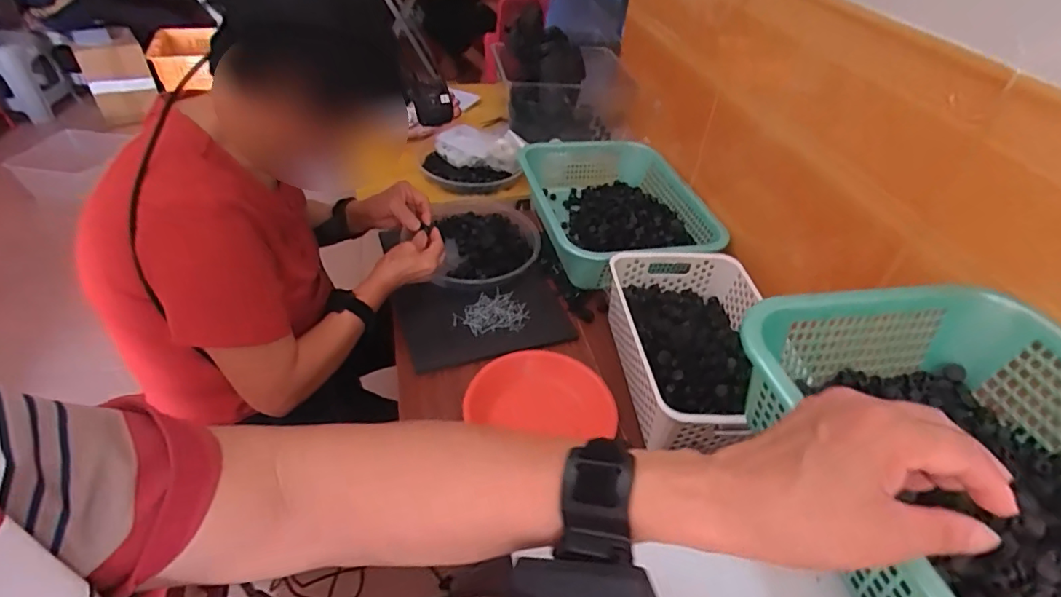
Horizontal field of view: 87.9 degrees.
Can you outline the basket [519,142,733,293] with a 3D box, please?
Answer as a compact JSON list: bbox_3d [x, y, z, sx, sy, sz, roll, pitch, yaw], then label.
[{"bbox_3d":[0.160,-0.166,1.030,0.304,0.087,0.400,-7,43,-13],"label":"basket"}]

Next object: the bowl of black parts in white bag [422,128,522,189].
[{"bbox_3d":[-0.121,-0.286,1.146,0.200,0.077,0.172,-1,42,-6],"label":"bowl of black parts in white bag"}]

